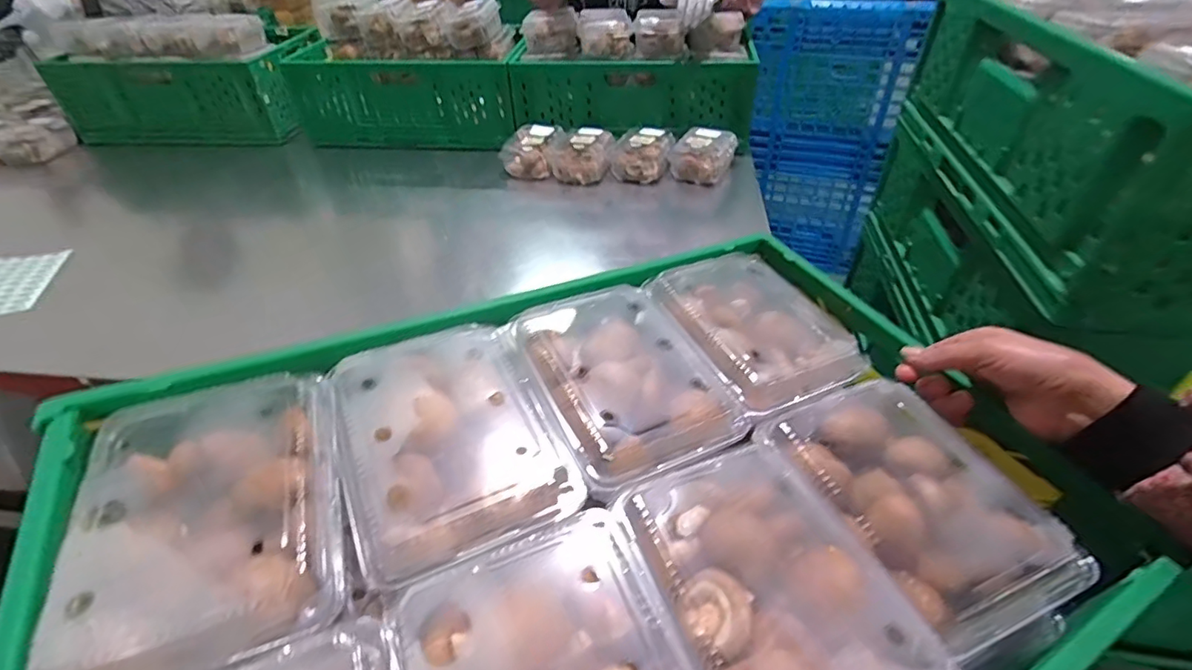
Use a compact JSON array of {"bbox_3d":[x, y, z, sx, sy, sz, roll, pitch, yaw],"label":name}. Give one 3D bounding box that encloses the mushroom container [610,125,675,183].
[{"bbox_3d":[0.113,-0.435,1.277,0.142,0.076,0.158,9,43,8],"label":"mushroom container"}]

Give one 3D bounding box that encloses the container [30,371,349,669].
[{"bbox_3d":[-0.211,0.098,0.298,0.123,0.050,0.170,-16,45,-18],"label":"container"}]

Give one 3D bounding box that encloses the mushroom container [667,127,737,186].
[{"bbox_3d":[0.251,-0.423,1.256,0.135,0.079,0.138,16,44,16],"label":"mushroom container"}]

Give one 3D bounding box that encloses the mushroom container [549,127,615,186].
[{"bbox_3d":[-0.034,-0.434,1.284,0.141,0.074,0.155,6,43,5],"label":"mushroom container"}]

